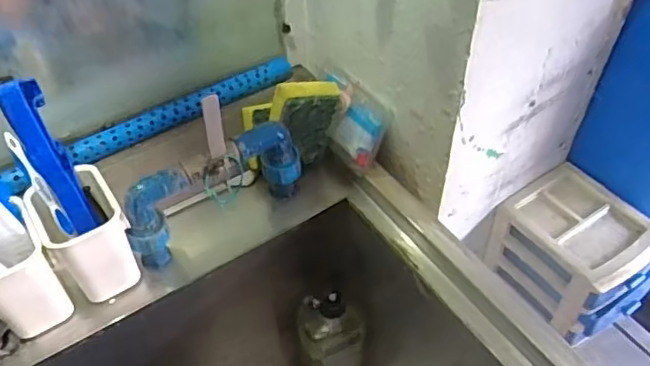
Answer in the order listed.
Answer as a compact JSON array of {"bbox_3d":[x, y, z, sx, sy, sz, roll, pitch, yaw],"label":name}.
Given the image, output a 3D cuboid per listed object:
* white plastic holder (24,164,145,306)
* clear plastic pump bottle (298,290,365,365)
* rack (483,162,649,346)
[{"bbox_3d":[-0.237,0.056,0.585,0.073,0.109,0.080,-28,54,-22],"label":"white plastic holder"},{"bbox_3d":[0.009,0.235,0.851,0.090,0.256,0.064,-23,52,-18],"label":"clear plastic pump bottle"},{"bbox_3d":[0.334,0.096,0.783,0.156,0.120,0.182,-28,54,-22],"label":"rack"}]

